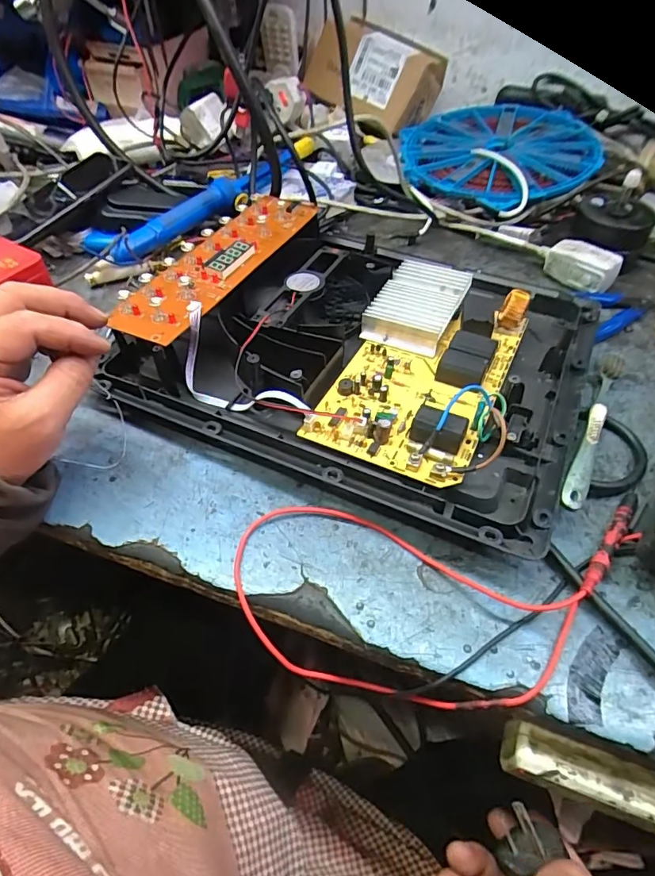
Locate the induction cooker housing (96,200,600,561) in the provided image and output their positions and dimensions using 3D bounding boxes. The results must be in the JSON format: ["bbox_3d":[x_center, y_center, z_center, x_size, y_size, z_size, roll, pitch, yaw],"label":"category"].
[{"bbox_3d":[0.030,-0.093,0.427,0.372,0.054,0.306,23,54,16],"label":"induction cooker housing"}]

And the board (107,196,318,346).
[{"bbox_3d":[-0.099,-0.164,0.447,0.069,0.017,0.241,22,53,15],"label":"board"}]

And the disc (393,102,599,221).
[{"bbox_3d":[0.204,-0.353,0.606,0.205,0.026,0.212,-4,58,6],"label":"disc"}]

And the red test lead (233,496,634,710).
[{"bbox_3d":[0.073,0.105,0.317,0.271,0.063,0.127,1,51,-1],"label":"red test lead"}]

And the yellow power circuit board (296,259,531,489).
[{"bbox_3d":[0.086,-0.067,0.402,0.138,0.033,0.241,19,53,13],"label":"yellow power circuit board"}]

